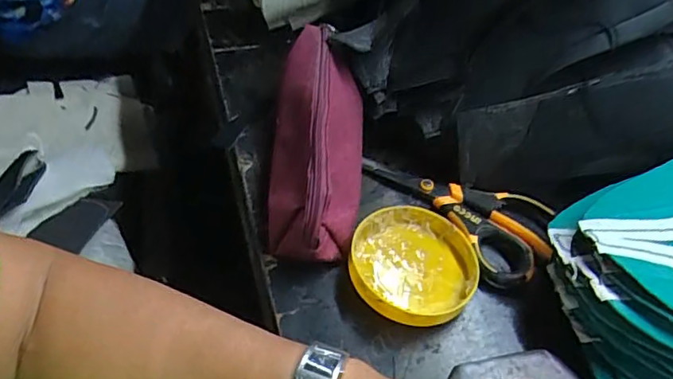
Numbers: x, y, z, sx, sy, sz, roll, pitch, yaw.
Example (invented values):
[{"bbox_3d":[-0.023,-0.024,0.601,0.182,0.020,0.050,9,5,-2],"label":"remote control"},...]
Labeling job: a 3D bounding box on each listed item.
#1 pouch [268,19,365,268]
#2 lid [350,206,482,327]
[{"bbox_3d":[-0.014,-0.049,0.419,0.073,0.061,0.234,3,63,-3],"label":"pouch"},{"bbox_3d":[0.056,0.054,0.388,0.089,0.016,0.092,3,50,-3],"label":"lid"}]

